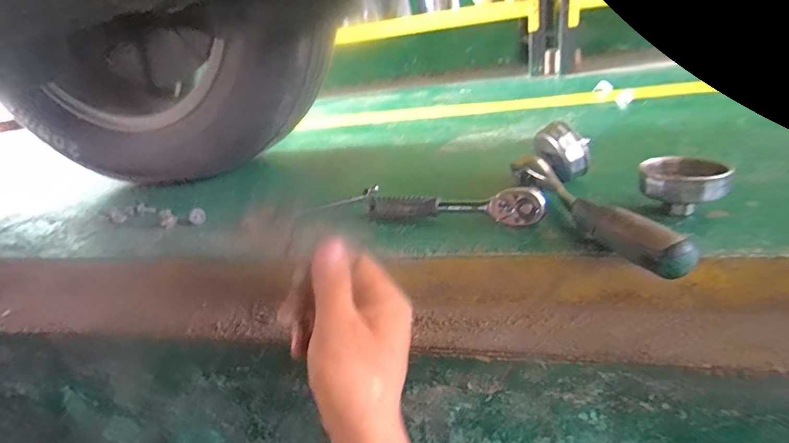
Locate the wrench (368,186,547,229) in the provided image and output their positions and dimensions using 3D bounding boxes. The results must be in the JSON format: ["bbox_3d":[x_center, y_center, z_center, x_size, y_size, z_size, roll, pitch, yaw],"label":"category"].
[{"bbox_3d":[0.058,-0.014,0.433,0.184,0.038,0.021,2,25,22],"label":"wrench"}]

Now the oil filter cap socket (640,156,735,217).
[{"bbox_3d":[0.266,-0.030,0.391,0.071,0.050,0.076,5,26,28],"label":"oil filter cap socket"}]

